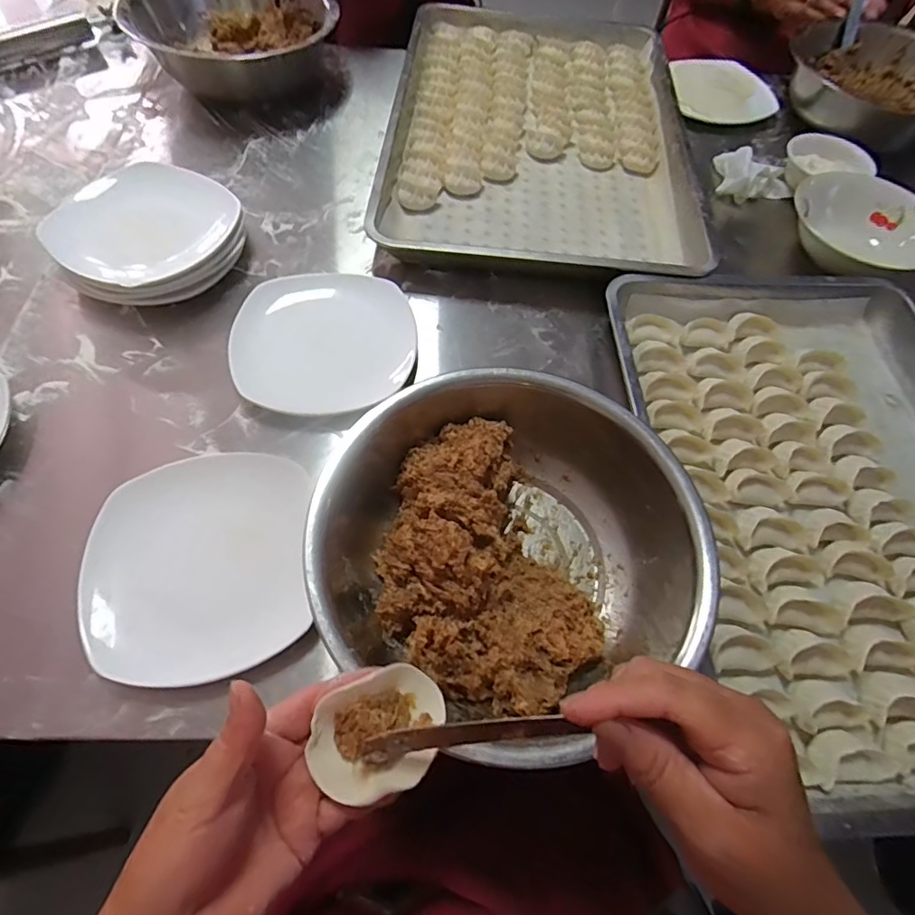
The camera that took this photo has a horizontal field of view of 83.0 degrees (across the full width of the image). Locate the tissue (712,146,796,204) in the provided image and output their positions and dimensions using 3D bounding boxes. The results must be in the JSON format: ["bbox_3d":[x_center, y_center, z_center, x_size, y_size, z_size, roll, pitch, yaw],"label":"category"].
[{"bbox_3d":[0.402,-0.383,0.704,0.106,0.034,0.076,23,62,9],"label":"tissue"}]

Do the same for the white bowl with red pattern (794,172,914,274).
[{"bbox_3d":[0.503,-0.279,0.638,0.125,0.061,0.167,-12,62,-10],"label":"white bowl with red pattern"}]

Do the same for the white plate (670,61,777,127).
[{"bbox_3d":[0.413,-0.574,0.809,0.160,0.017,0.182,5,60,-1],"label":"white plate"}]

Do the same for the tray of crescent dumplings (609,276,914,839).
[{"bbox_3d":[0.341,0.026,0.464,0.343,0.042,0.495,-4,61,-6],"label":"tray of crescent dumplings"}]

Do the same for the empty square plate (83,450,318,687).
[{"bbox_3d":[-0.204,0.082,0.415,0.165,0.023,0.175,-4,61,-6],"label":"empty square plate"}]

